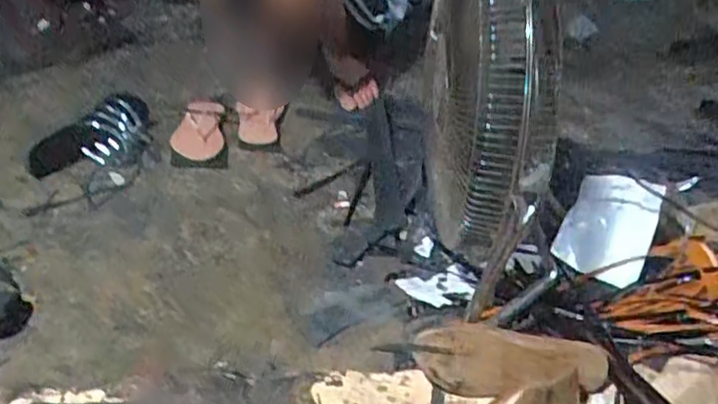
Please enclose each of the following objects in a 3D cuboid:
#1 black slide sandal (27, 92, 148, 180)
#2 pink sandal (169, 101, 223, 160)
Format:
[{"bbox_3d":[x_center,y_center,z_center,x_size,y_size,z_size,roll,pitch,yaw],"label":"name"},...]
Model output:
[{"bbox_3d":[-0.463,-0.114,1.166,0.242,0.092,0.096,-33,48,-28],"label":"black slide sandal"},{"bbox_3d":[-0.307,-0.155,1.291,0.092,0.055,0.230,3,32,-6],"label":"pink sandal"}]

